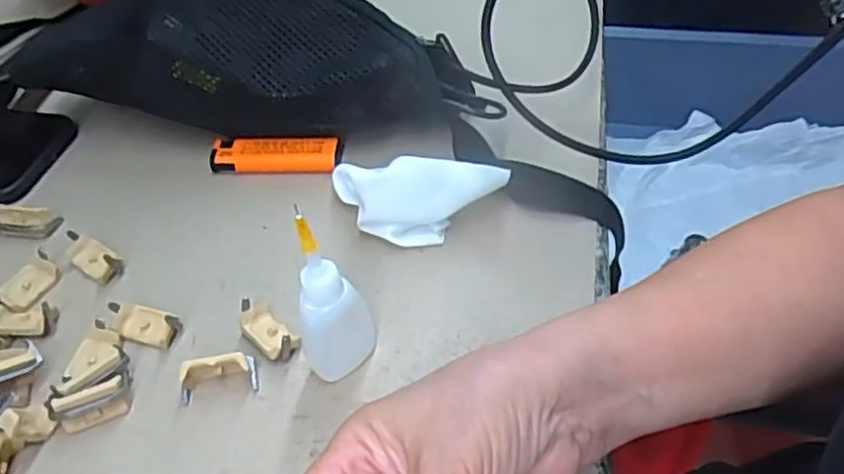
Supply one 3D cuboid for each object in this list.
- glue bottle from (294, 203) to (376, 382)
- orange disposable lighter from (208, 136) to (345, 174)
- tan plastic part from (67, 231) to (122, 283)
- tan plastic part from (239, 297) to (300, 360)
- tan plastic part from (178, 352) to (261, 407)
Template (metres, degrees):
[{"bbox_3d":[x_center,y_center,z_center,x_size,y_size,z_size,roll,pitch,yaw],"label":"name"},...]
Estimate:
[{"bbox_3d":[-0.040,0.031,0.322,0.023,0.085,0.027,21,52,23],"label":"glue bottle"},{"bbox_3d":[-0.093,-0.053,0.463,0.084,0.014,0.023,0,47,7],"label":"orange disposable lighter"},{"bbox_3d":[-0.185,0.011,0.410,0.038,0.016,0.016,30,56,29],"label":"tan plastic part"},{"bbox_3d":[-0.077,0.046,0.361,0.017,0.016,0.034,-35,53,-25],"label":"tan plastic part"},{"bbox_3d":[-0.097,0.066,0.343,0.037,0.019,0.013,-9,47,-2],"label":"tan plastic part"}]

